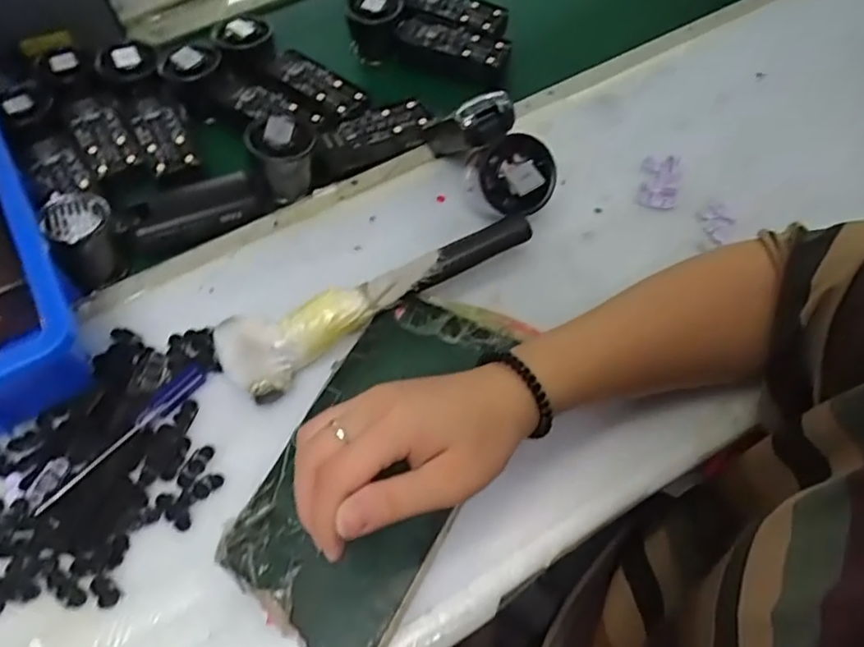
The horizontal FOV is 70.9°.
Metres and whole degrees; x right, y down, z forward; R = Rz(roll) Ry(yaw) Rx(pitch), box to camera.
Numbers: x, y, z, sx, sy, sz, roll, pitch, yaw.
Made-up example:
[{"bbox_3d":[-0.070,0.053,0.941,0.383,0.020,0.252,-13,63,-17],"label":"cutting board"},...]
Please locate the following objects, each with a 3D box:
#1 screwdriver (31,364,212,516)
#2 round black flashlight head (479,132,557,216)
[{"bbox_3d":[-0.196,0.072,0.390,0.011,0.013,0.127,34,65,23],"label":"screwdriver"},{"bbox_3d":[0.061,-0.107,0.432,0.054,0.023,0.055,-20,79,4],"label":"round black flashlight head"}]

